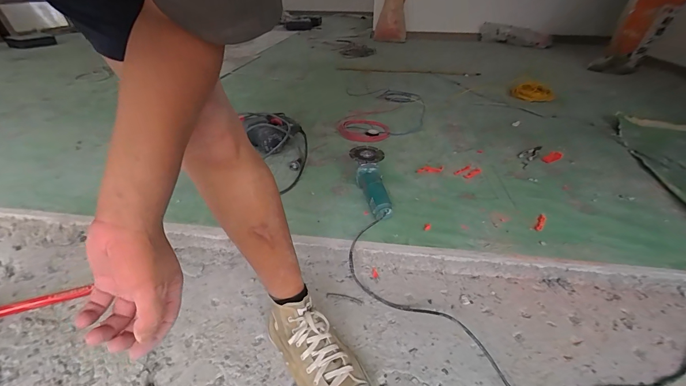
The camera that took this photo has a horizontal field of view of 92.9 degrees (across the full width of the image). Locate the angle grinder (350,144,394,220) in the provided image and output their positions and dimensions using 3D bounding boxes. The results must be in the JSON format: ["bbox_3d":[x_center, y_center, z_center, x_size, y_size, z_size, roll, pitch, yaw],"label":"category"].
[{"bbox_3d":[0.080,-0.028,0.962,0.101,0.102,0.304,-2,33,-3],"label":"angle grinder"}]

